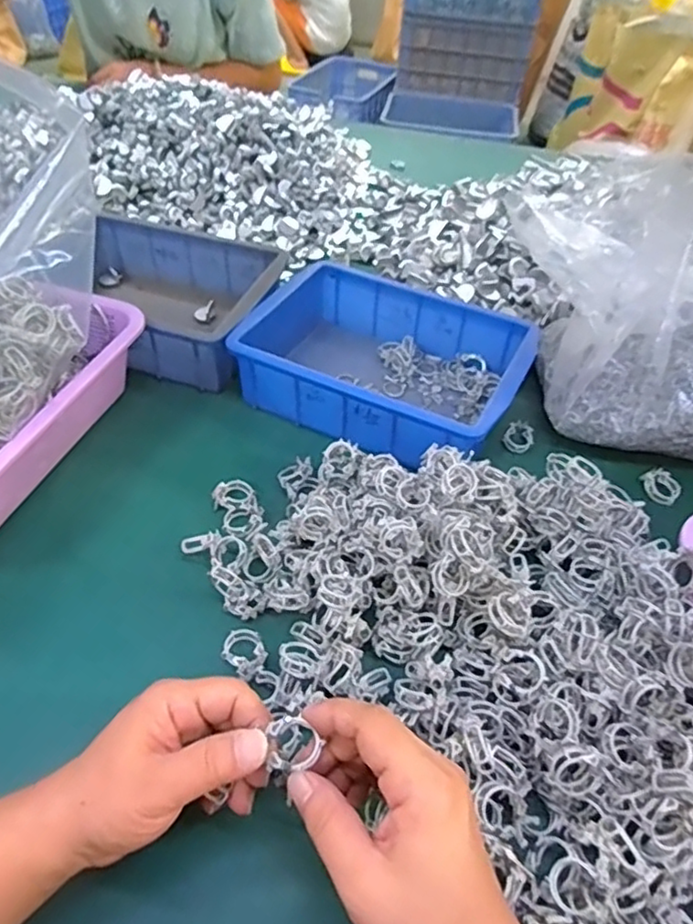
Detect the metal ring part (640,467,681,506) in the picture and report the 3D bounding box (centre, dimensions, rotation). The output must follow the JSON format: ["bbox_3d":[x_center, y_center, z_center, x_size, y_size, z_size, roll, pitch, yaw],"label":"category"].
[{"bbox_3d":[0.270,0.020,0.533,0.033,0.014,0.028,33,52,24],"label":"metal ring part"}]

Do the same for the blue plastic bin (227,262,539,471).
[{"bbox_3d":[0.036,-0.095,0.583,0.242,0.061,0.180,22,49,16],"label":"blue plastic bin"}]

